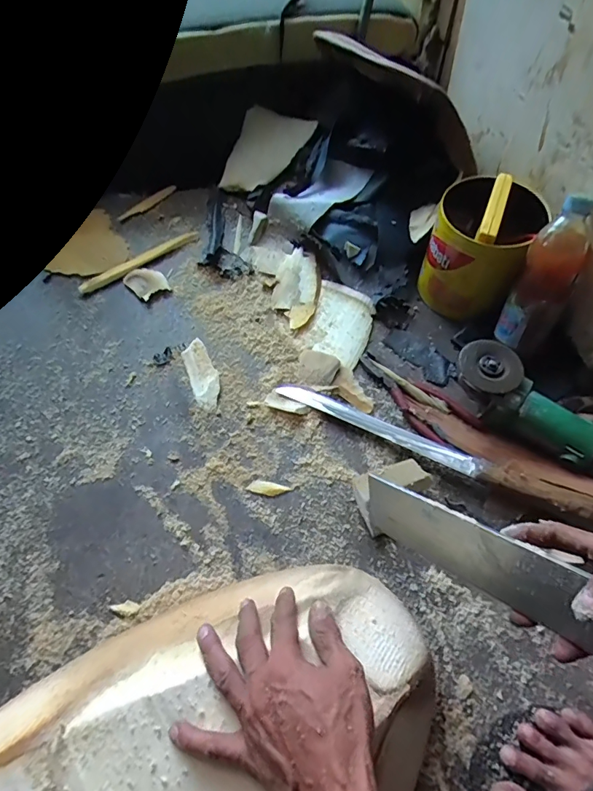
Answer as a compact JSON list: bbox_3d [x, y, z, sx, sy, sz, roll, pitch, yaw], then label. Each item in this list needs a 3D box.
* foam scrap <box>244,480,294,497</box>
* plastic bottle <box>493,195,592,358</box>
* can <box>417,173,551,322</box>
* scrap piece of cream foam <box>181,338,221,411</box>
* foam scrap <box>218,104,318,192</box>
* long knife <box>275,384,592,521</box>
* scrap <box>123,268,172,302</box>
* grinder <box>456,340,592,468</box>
[{"bbox_3d":[-0.037,0.124,0.582,0.057,0.004,0.018,10,62,9],"label":"foam scrap"},{"bbox_3d":[0.335,-0.154,0.588,0.071,0.204,0.058,15,35,11],"label":"plastic bottle"},{"bbox_3d":[0.278,-0.225,0.680,0.138,0.177,0.141,-1,61,2],"label":"can"},{"bbox_3d":[-0.143,-0.033,0.671,0.042,0.009,0.122,-20,62,-8],"label":"scrap piece of cream foam"},{"bbox_3d":[-0.075,-0.501,0.895,0.147,0.036,0.204,31,88,22],"label":"foam scrap"},{"bbox_3d":[0.171,0.064,0.592,0.432,0.041,0.035,23,65,15],"label":"long knife"},{"bbox_3d":[-0.268,-0.204,0.783,0.059,0.009,0.081,-38,66,-17],"label":"scrap"},{"bbox_3d":[0.331,0.027,0.577,0.264,0.084,0.076,33,68,19],"label":"grinder"}]

